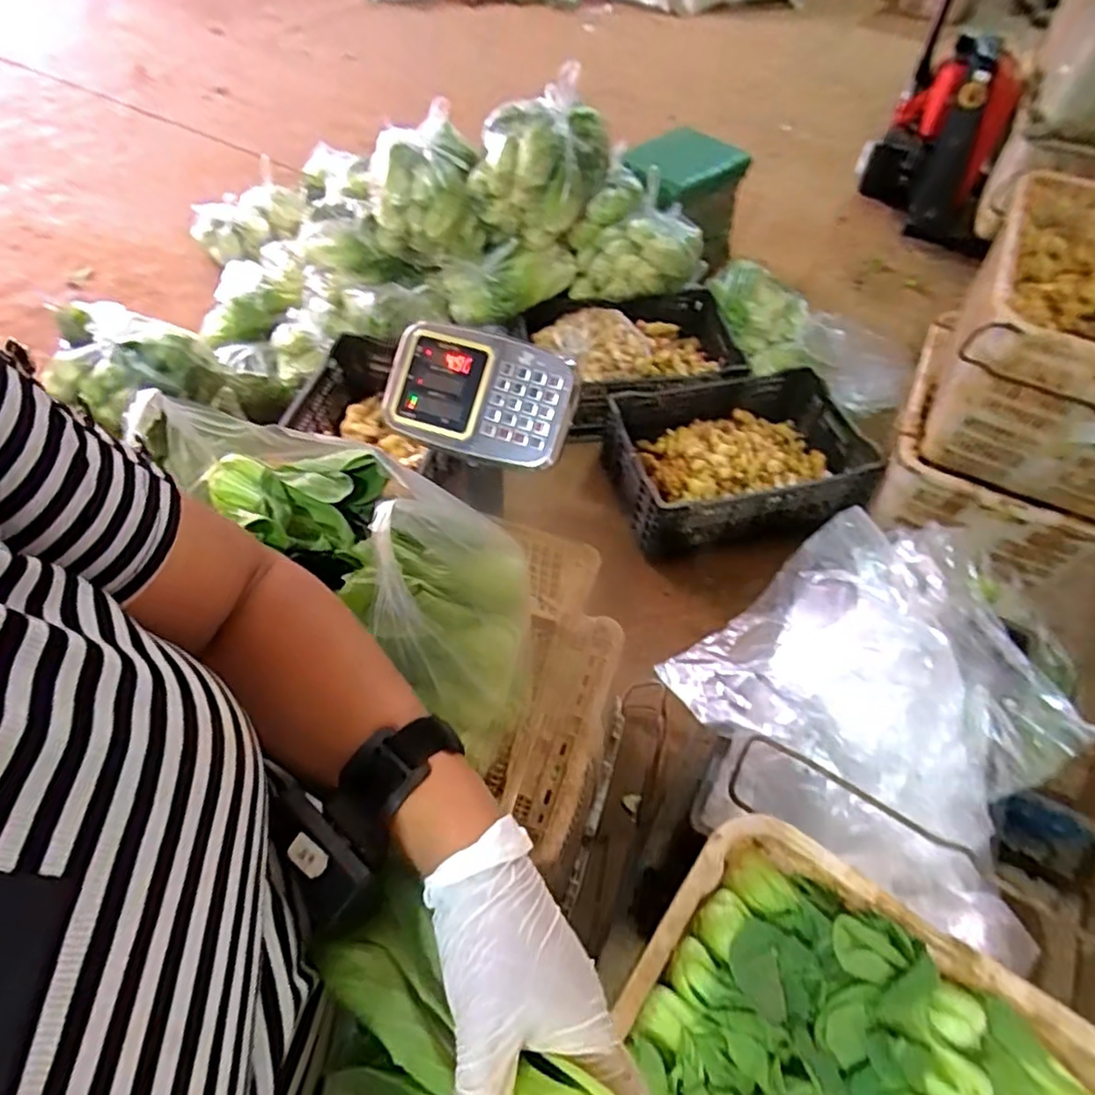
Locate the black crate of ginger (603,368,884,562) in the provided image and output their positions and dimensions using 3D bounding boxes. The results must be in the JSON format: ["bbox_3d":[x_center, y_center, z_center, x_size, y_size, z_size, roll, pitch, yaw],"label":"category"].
[{"bbox_3d":[0.491,-0.220,1.740,0.645,0.241,0.448,-4,53,-4],"label":"black crate of ginger"}]

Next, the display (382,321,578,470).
[{"bbox_3d":[-0.090,-0.196,0.837,0.253,0.045,0.155,16,94,11],"label":"display"}]

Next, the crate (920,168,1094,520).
[{"bbox_3d":[1.125,-0.428,1.360,0.477,0.352,0.666,24,56,16],"label":"crate"}]

